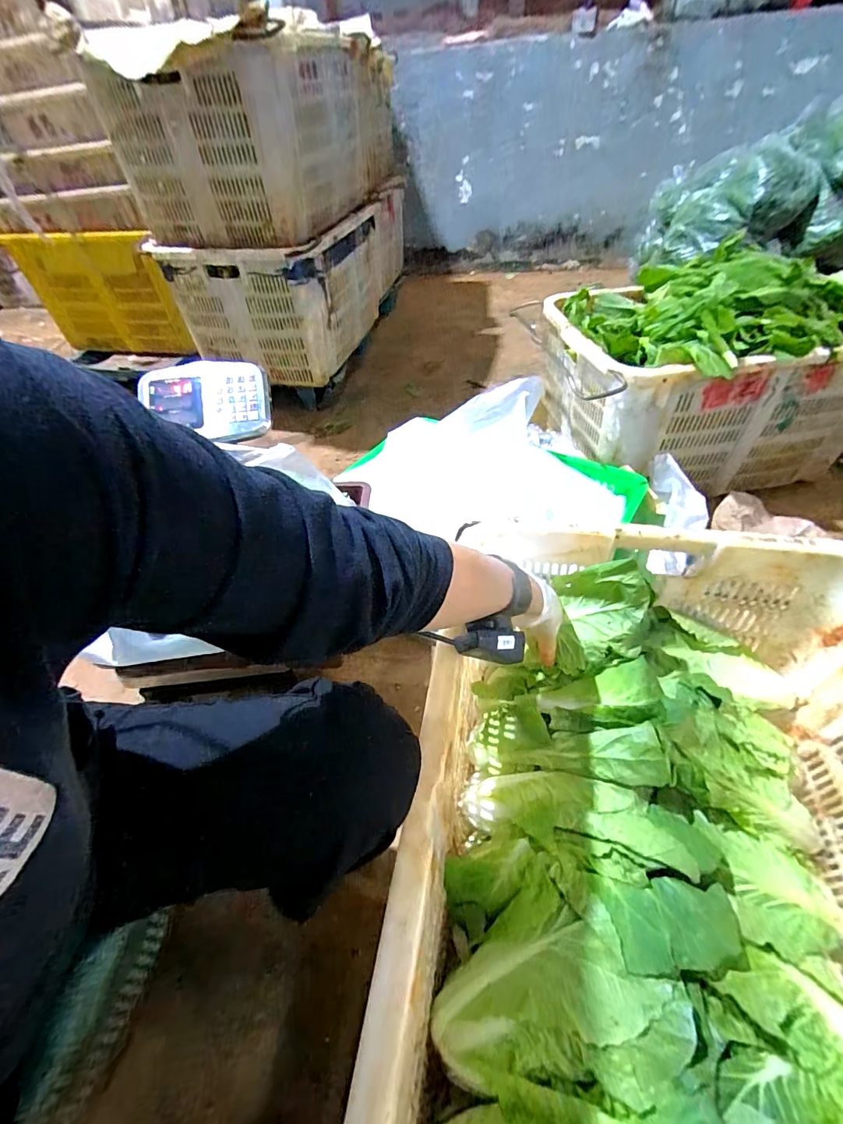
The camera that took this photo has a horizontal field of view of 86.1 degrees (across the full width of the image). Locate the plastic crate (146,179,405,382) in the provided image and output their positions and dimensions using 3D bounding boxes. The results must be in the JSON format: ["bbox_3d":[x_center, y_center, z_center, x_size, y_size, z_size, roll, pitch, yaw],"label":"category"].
[{"bbox_3d":[-0.362,-0.889,1.447,0.420,0.341,0.777,12,49,16],"label":"plastic crate"}]

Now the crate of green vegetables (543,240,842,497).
[{"bbox_3d":[0.628,-0.451,1.079,0.609,0.385,0.486,-10,46,-5],"label":"crate of green vegetables"}]

